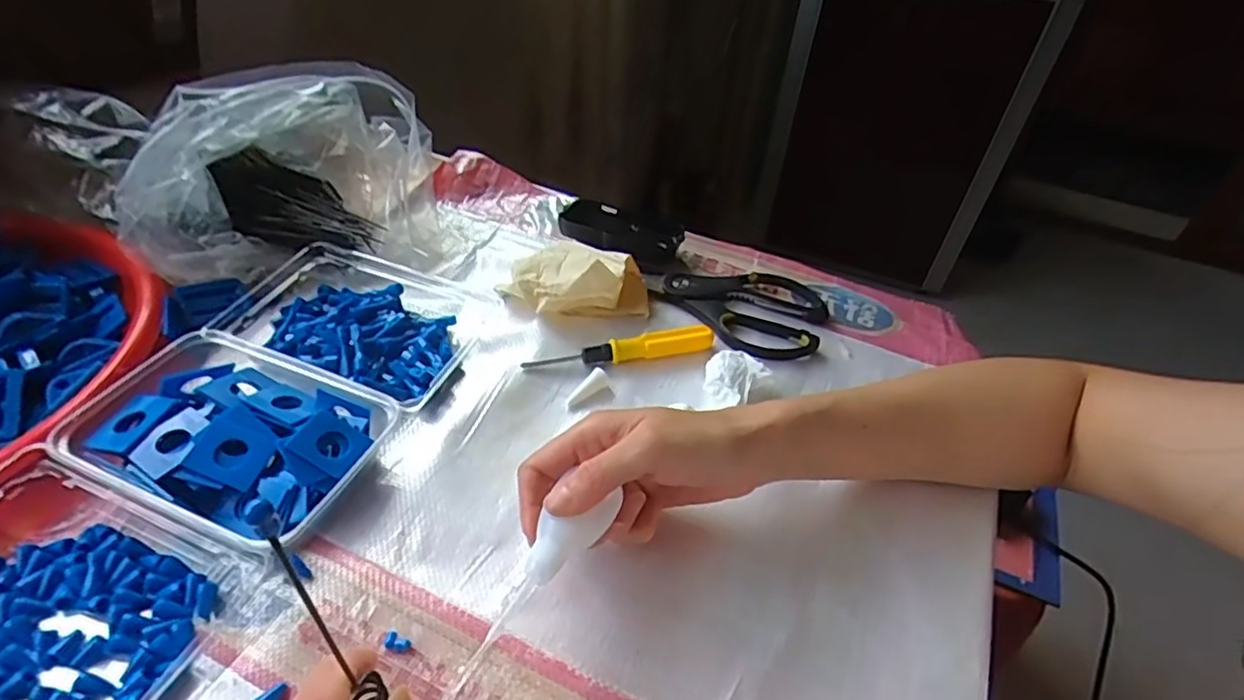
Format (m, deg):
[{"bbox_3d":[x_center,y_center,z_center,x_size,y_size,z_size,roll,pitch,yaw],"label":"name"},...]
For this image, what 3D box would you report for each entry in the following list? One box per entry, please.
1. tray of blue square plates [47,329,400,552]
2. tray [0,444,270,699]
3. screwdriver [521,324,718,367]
[{"bbox_3d":[-0.229,0.054,0.385,0.156,0.037,0.110,18,45,14],"label":"tray of blue square plates"},{"bbox_3d":[-0.288,0.121,0.316,0.164,0.028,0.122,18,45,14],"label":"tray"},{"bbox_3d":[0.001,-0.001,0.478,0.141,0.016,0.015,-9,45,-14],"label":"screwdriver"}]

